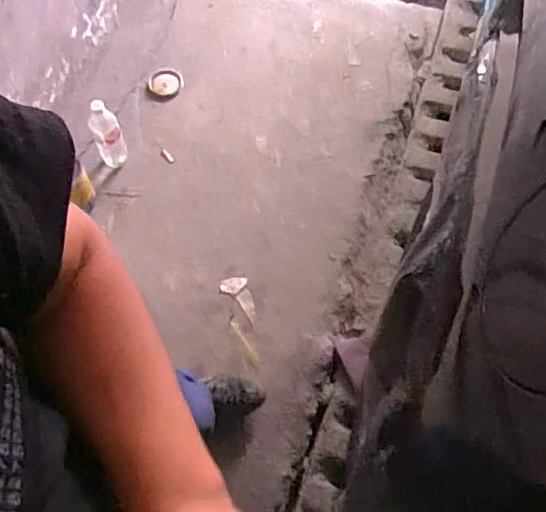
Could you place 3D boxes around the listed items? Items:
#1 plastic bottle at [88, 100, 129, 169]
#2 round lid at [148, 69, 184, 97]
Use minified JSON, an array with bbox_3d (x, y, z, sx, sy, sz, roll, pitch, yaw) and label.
[{"bbox_3d":[-0.436,-0.319,1.572,0.077,0.243,0.059,-19,65,-9],"label":"plastic bottle"},{"bbox_3d":[-0.312,-0.505,1.739,0.099,0.014,0.092,0,76,1],"label":"round lid"}]

